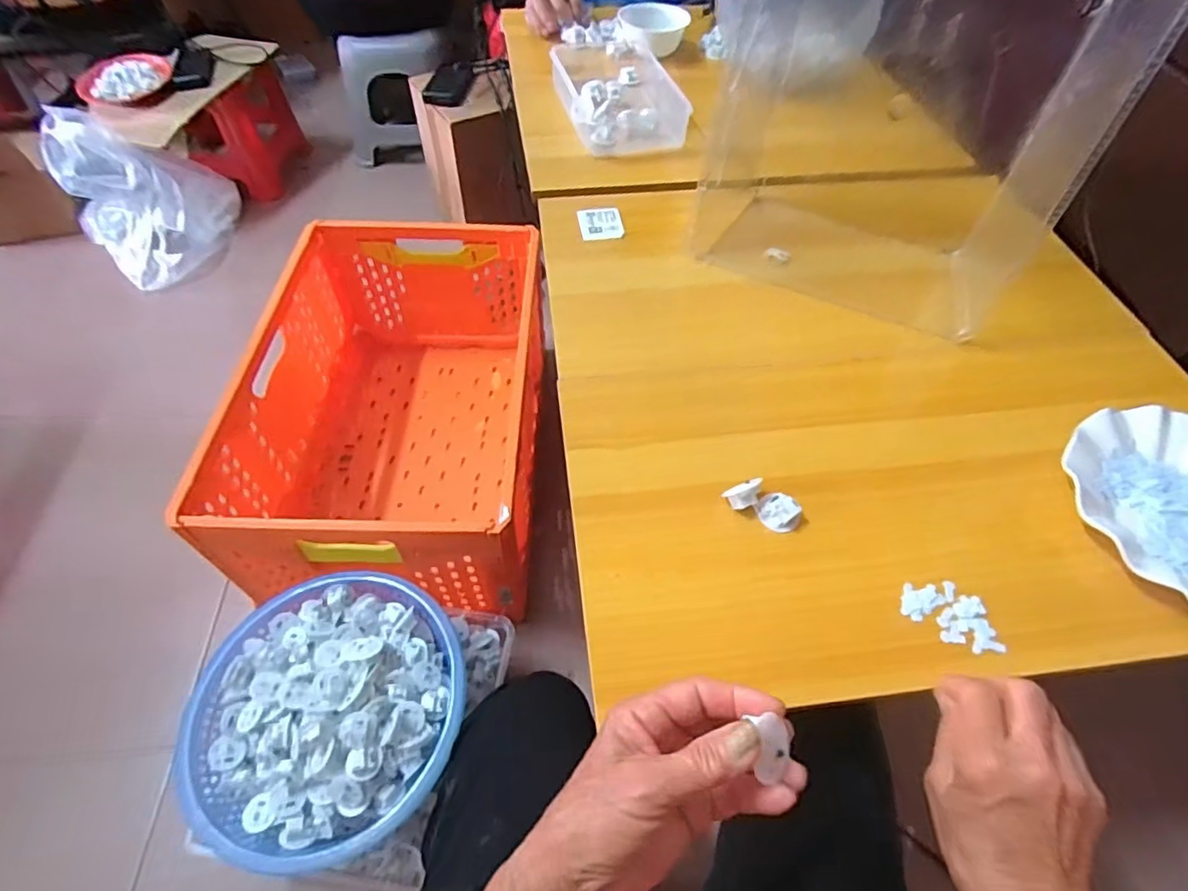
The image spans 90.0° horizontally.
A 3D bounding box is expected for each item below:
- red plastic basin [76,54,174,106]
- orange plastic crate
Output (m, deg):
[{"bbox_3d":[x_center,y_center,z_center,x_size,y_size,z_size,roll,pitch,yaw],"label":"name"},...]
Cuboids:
[{"bbox_3d":[-1.041,-0.813,1.321,0.155,0.038,0.192,37,61,22],"label":"red plastic basin"},{"bbox_3d":[-0.296,-0.056,0.973,0.390,0.295,0.613,2,54,0],"label":"orange plastic crate"}]

